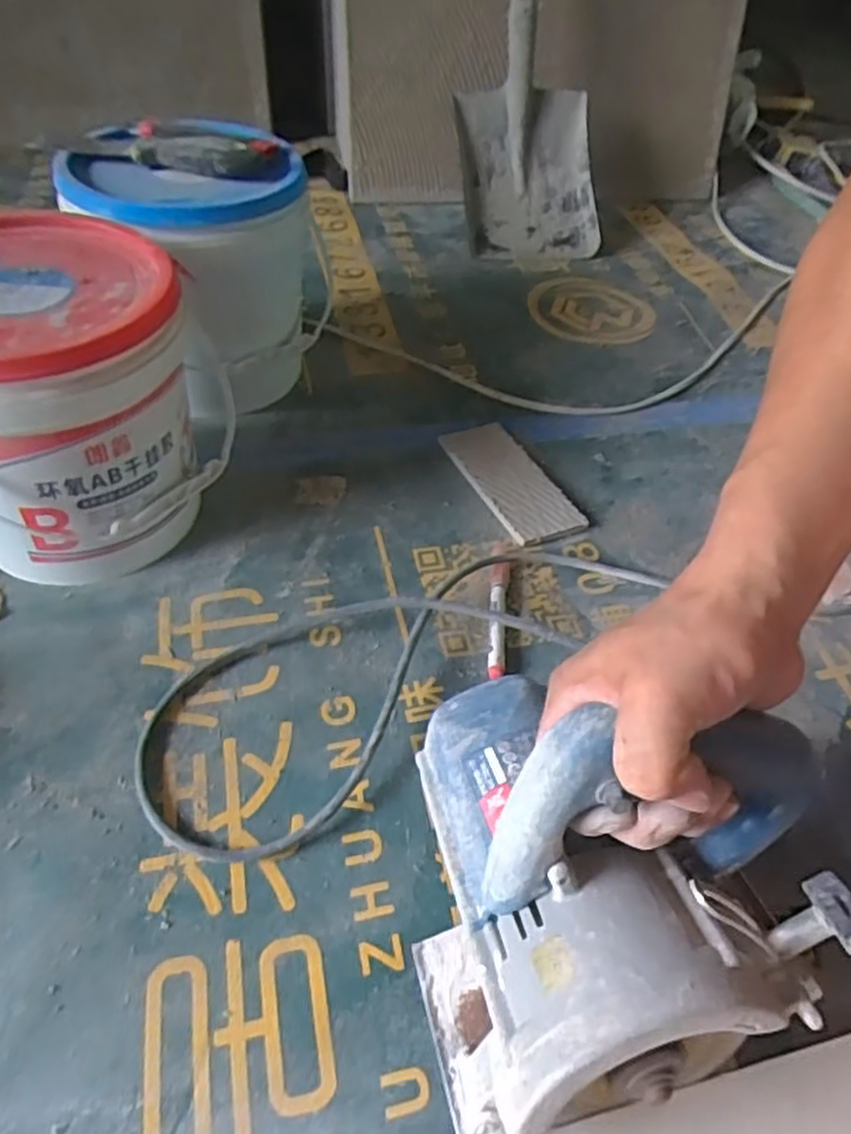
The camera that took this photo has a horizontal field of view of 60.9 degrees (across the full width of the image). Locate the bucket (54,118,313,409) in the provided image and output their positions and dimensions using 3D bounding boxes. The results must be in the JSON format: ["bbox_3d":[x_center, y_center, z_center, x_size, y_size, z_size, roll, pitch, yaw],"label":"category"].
[{"bbox_3d":[-0.205,-0.260,0.667,0.175,0.226,0.171,3,48,-3],"label":"bucket"}]

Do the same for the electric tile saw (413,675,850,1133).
[{"bbox_3d":[0.078,0.123,0.343,0.162,0.177,0.189,-8,48,-12],"label":"electric tile saw"}]

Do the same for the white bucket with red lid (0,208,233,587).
[{"bbox_3d":[-0.268,-0.118,0.542,0.207,0.210,0.203,-7,49,-11],"label":"white bucket with red lid"}]

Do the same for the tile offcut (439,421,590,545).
[{"bbox_3d":[0.081,-0.083,0.684,0.074,0.008,0.161,-19,53,-21],"label":"tile offcut"}]

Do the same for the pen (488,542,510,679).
[{"bbox_3d":[0.059,0.027,0.576,0.015,0.016,0.143,8,48,1],"label":"pen"}]

